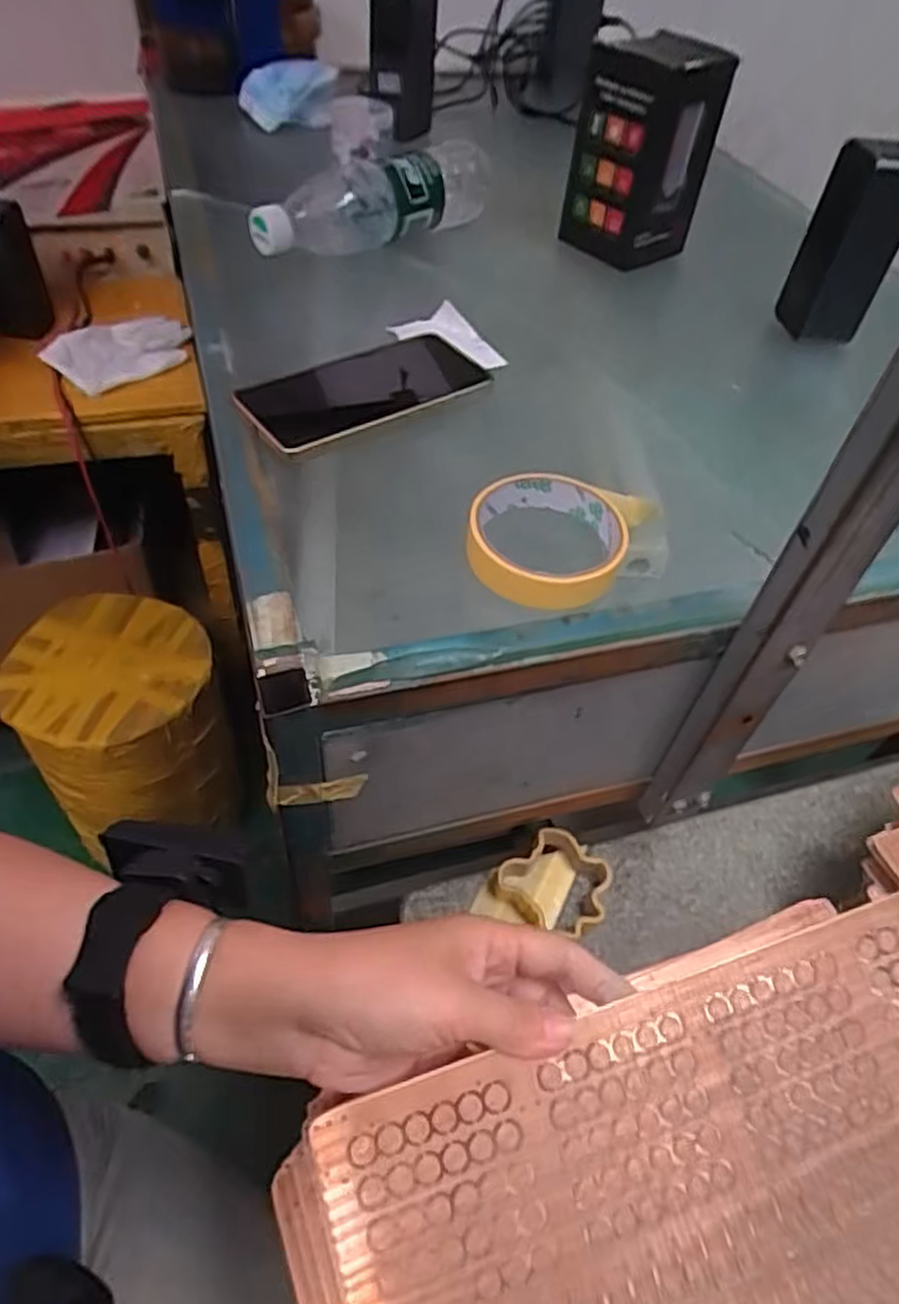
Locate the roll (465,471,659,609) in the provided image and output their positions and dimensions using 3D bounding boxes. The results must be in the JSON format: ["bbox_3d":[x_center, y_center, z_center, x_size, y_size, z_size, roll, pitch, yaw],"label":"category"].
[{"bbox_3d":[0.056,-0.063,0.416,0.084,0.025,0.092,3,50,-3],"label":"roll"}]

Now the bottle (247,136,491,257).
[{"bbox_3d":[-0.060,-0.388,0.656,0.250,0.067,0.065,-34,61,-29],"label":"bottle"}]

